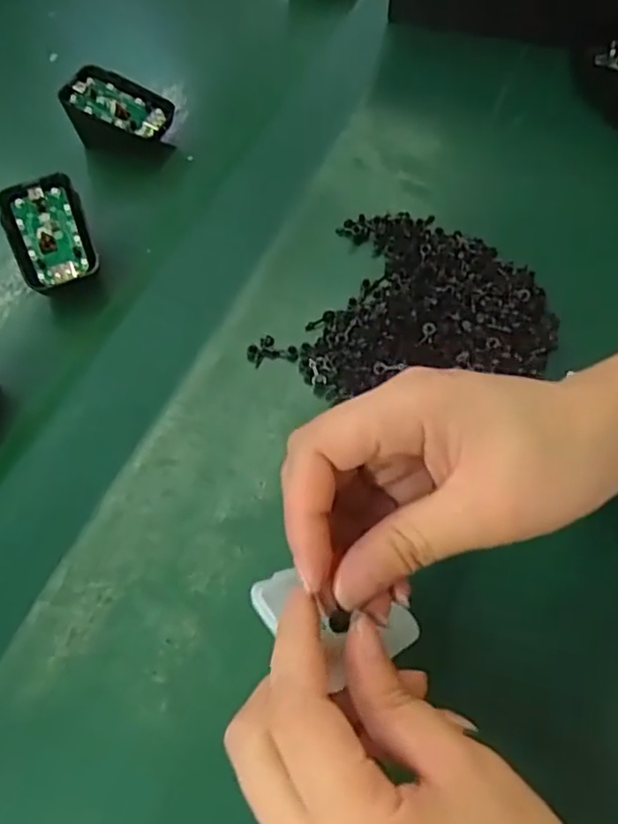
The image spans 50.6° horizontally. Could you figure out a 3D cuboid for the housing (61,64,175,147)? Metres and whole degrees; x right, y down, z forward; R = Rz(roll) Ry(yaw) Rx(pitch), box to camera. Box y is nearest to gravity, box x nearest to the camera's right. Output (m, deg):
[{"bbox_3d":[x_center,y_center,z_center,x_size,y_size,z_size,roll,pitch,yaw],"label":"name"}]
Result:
[{"bbox_3d":[-0.128,-0.204,0.447,0.065,0.041,0.040,17,60,14],"label":"housing"}]

